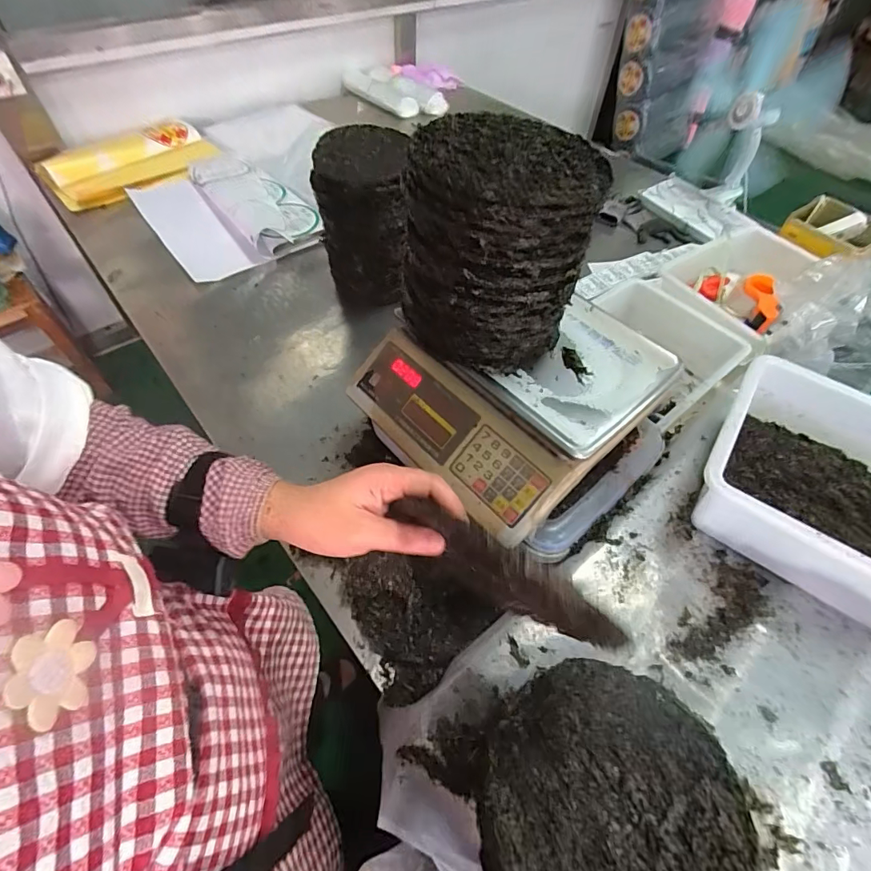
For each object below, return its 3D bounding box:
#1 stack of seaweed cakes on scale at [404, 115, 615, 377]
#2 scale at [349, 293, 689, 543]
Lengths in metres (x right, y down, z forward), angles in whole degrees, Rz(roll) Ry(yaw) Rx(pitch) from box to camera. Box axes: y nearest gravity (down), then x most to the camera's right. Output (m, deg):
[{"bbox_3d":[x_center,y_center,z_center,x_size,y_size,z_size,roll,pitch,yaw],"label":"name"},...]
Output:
[{"bbox_3d":[0.073,-0.219,0.537,0.186,0.208,0.193,15,55,8],"label":"stack of seaweed cakes on scale"},{"bbox_3d":[0.095,-0.077,0.631,0.333,0.098,0.341,-36,63,-25],"label":"scale"}]

